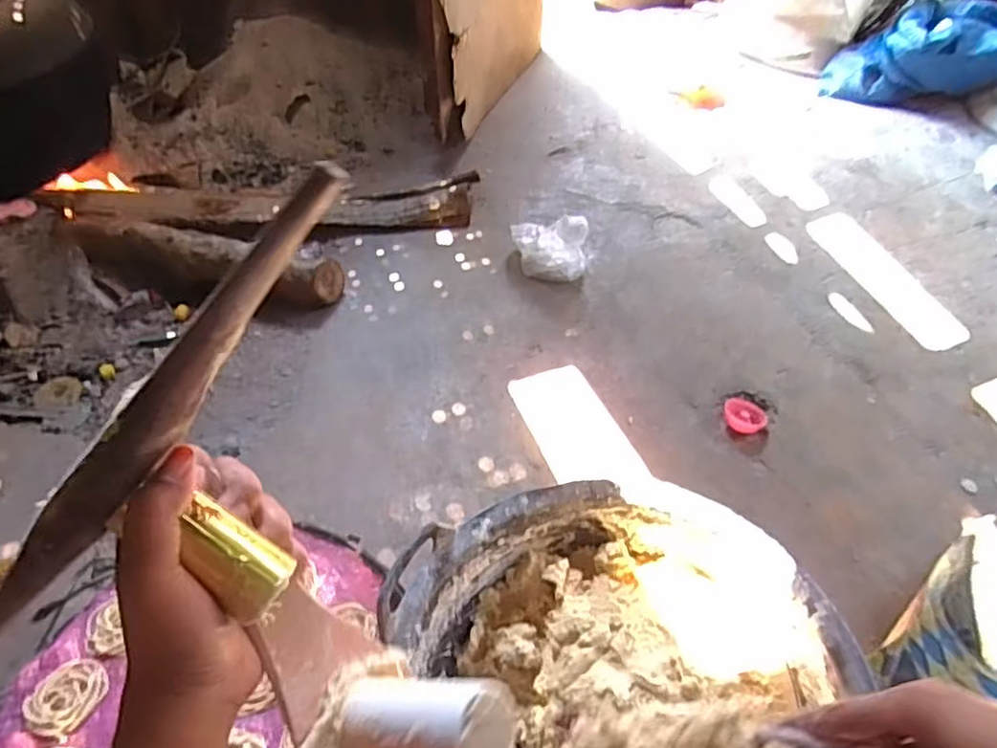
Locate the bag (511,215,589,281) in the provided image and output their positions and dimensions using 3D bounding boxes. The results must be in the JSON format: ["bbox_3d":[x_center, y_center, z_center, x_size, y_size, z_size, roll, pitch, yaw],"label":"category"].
[{"bbox_3d":[0.095,-0.245,1.272,0.143,0.086,0.119,1,46,3],"label":"bag"}]

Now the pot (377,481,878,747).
[{"bbox_3d":[0.122,0.321,0.659,0.397,0.199,0.416,-1,46,1],"label":"pot"}]

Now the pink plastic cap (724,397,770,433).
[{"bbox_3d":[0.373,0.066,1.025,0.065,0.022,0.059,24,52,23],"label":"pink plastic cap"}]

